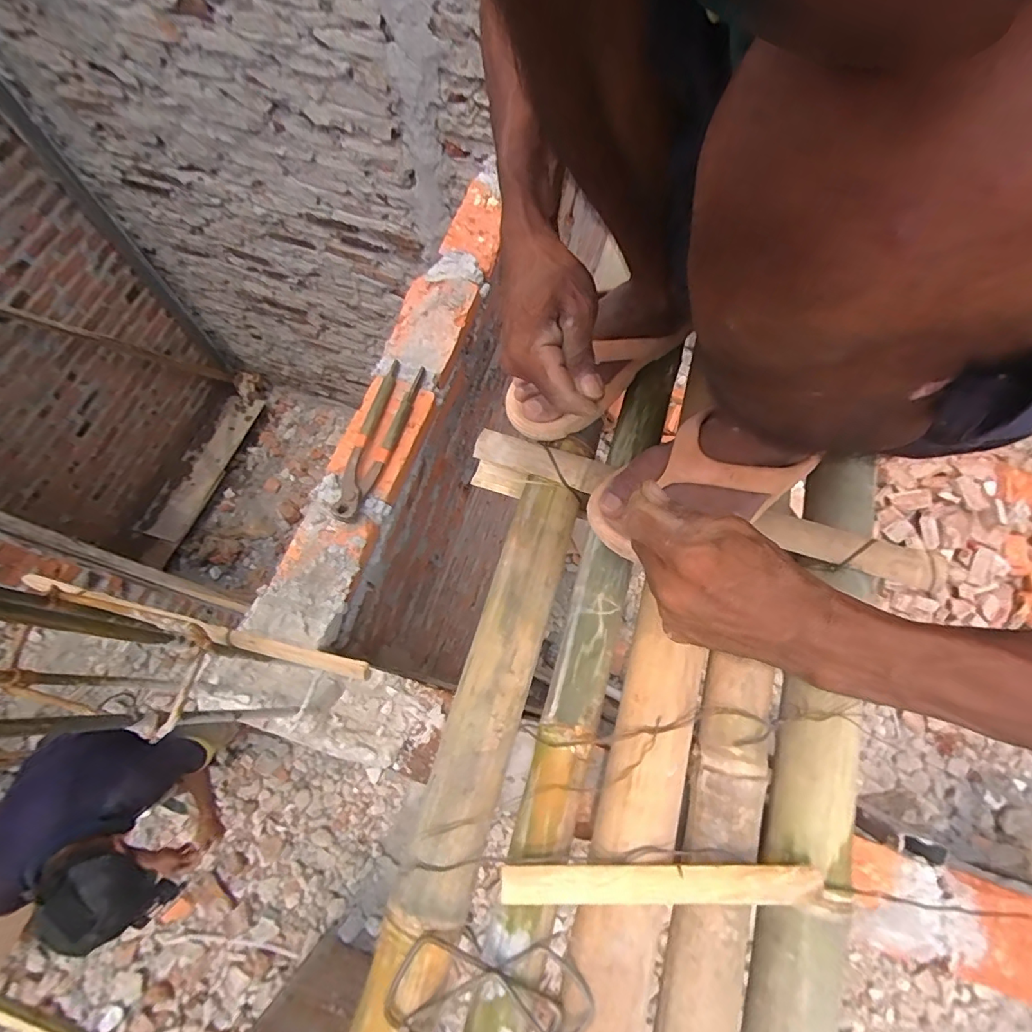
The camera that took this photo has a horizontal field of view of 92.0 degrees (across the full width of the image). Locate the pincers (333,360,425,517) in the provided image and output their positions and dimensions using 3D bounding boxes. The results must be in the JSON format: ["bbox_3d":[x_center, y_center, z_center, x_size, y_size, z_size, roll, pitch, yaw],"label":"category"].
[{"bbox_3d":[-0.167,-0.097,0.598,0.048,0.021,0.214,14,69,4],"label":"pincers"}]

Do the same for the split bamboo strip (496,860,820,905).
[{"bbox_3d":[0.107,0.275,0.373,0.234,0.008,0.025,0,69,-1],"label":"split bamboo strip"}]

